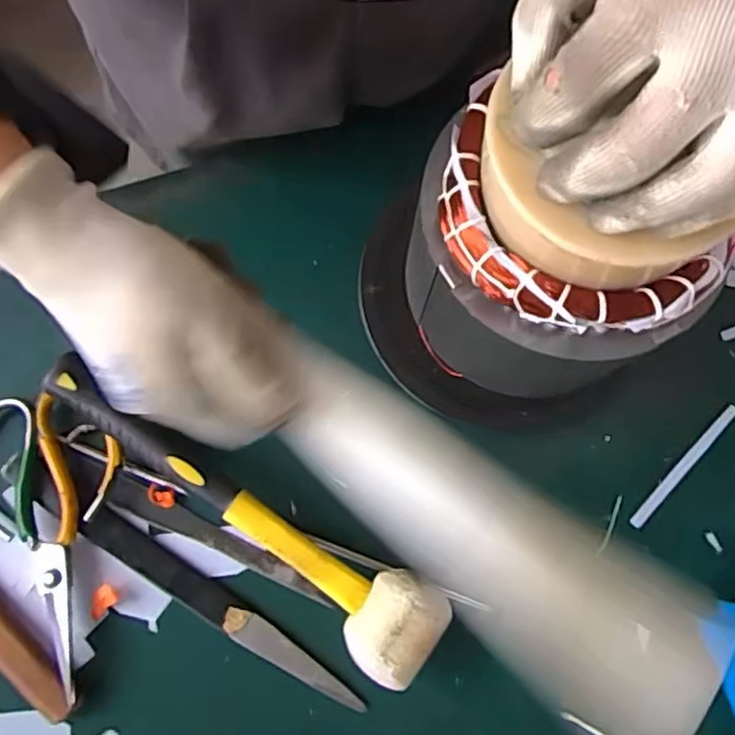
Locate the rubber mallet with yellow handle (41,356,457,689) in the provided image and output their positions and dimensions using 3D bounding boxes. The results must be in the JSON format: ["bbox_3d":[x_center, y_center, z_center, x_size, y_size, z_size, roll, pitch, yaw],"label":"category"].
[{"bbox_3d":[-0.080,0.090,0.405,0.281,0.050,0.056,34,79,4],"label":"rubber mallet with yellow handle"}]

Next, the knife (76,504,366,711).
[{"bbox_3d":[-0.094,0.151,0.404,0.207,0.012,0.023,34,79,4],"label":"knife"}]

